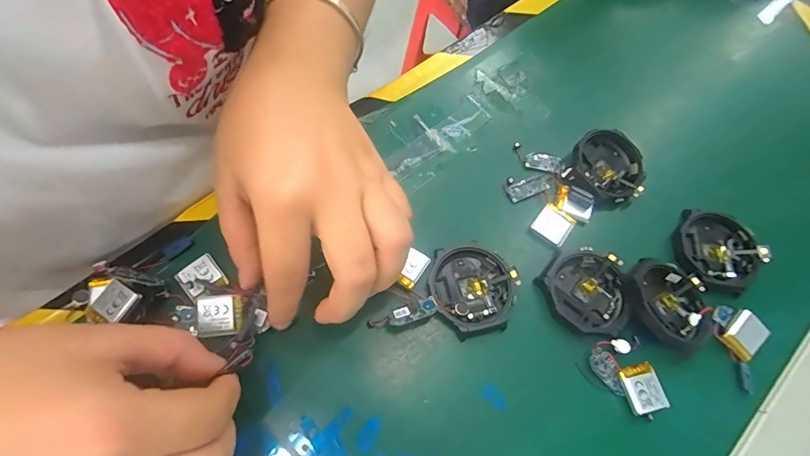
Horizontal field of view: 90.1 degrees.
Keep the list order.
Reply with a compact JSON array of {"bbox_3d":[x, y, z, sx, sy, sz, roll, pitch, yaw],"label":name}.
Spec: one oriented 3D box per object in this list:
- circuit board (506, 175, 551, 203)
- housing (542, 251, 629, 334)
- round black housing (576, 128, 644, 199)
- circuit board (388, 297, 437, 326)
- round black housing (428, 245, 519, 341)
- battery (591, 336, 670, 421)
[{"bbox_3d":[0.082,-0.027,0.267,0.028,0.004,0.012,-22,70,-13],"label":"circuit board"},{"bbox_3d":[0.105,0.037,0.237,0.047,0.011,0.045,8,66,-1],"label":"housing"},{"bbox_3d":[0.137,-0.042,0.268,0.047,0.016,0.047,2,67,-4],"label":"round black housing"},{"bbox_3d":[0.004,0.046,0.217,0.027,0.004,0.012,-19,43,-16],"label":"circuit board"},{"bbox_3d":[0.038,0.036,0.234,0.049,0.012,0.051,2,67,-4],"label":"round black housing"},{"bbox_3d":[0.121,0.081,0.220,0.031,0.007,0.040,-9,68,-8],"label":"battery"}]

